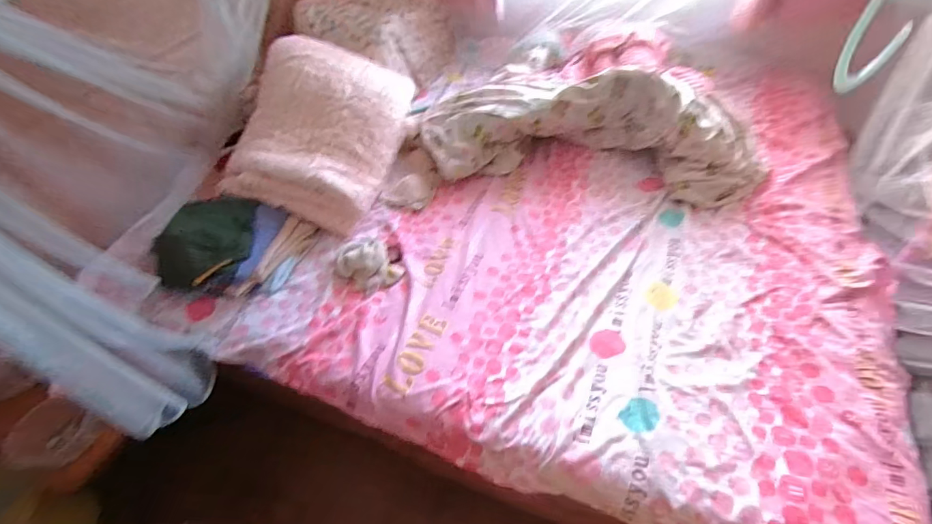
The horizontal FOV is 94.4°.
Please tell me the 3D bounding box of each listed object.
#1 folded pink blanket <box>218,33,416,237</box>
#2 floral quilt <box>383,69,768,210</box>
[{"bbox_3d":[-0.445,-0.416,1.347,0.451,0.096,0.571,16,77,-5],"label":"folded pink blanket"},{"bbox_3d":[0.328,-0.408,1.378,1.136,0.254,0.394,1,48,6],"label":"floral quilt"}]

